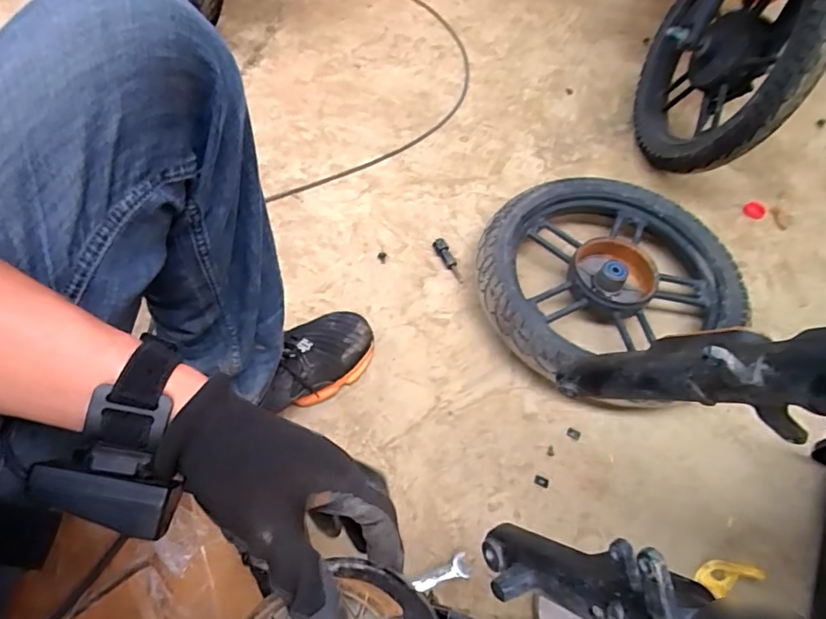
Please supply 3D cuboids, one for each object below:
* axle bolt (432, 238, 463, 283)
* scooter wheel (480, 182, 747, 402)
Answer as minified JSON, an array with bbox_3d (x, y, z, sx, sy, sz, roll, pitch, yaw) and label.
[{"bbox_3d":[0.056,-0.078,0.810,0.016,0.024,0.082,-21,60,-17],"label":"axle bolt"},{"bbox_3d":[0.274,-0.044,0.767,0.374,0.080,0.338,-32,64,-22],"label":"scooter wheel"}]

